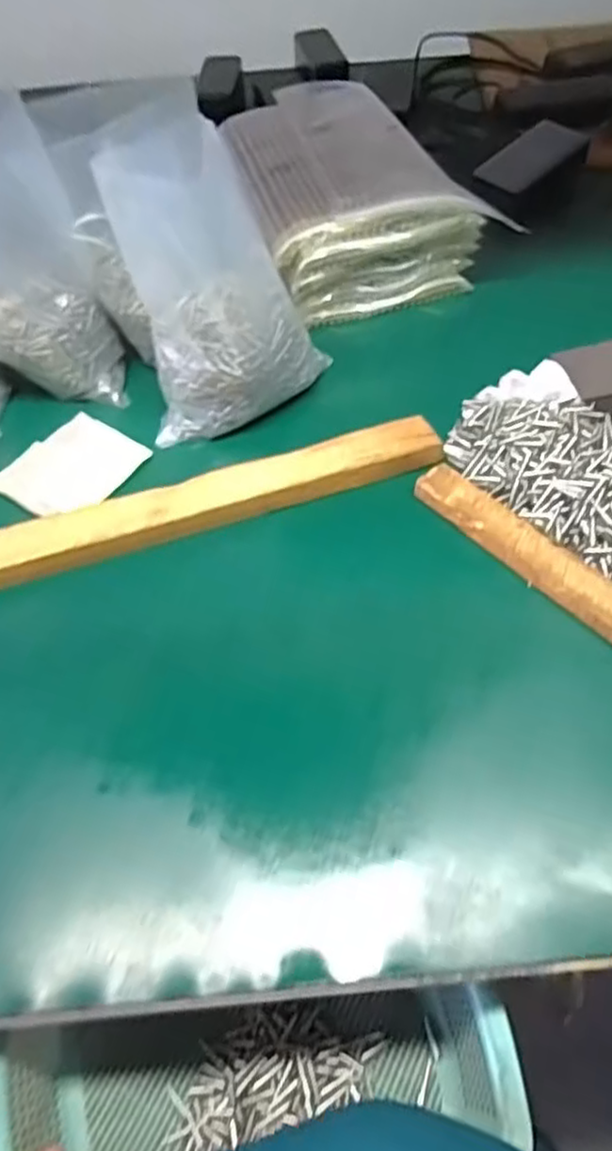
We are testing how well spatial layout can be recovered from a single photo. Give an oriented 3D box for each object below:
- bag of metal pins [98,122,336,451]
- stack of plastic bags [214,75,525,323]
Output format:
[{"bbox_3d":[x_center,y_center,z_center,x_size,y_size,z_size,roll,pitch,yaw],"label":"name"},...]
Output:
[{"bbox_3d":[-0.067,-0.234,0.573,0.160,0.202,0.109,-7,54,-2],"label":"bag of metal pins"},{"bbox_3d":[0.045,-0.402,0.730,0.217,0.115,0.259,-11,54,-6],"label":"stack of plastic bags"}]

